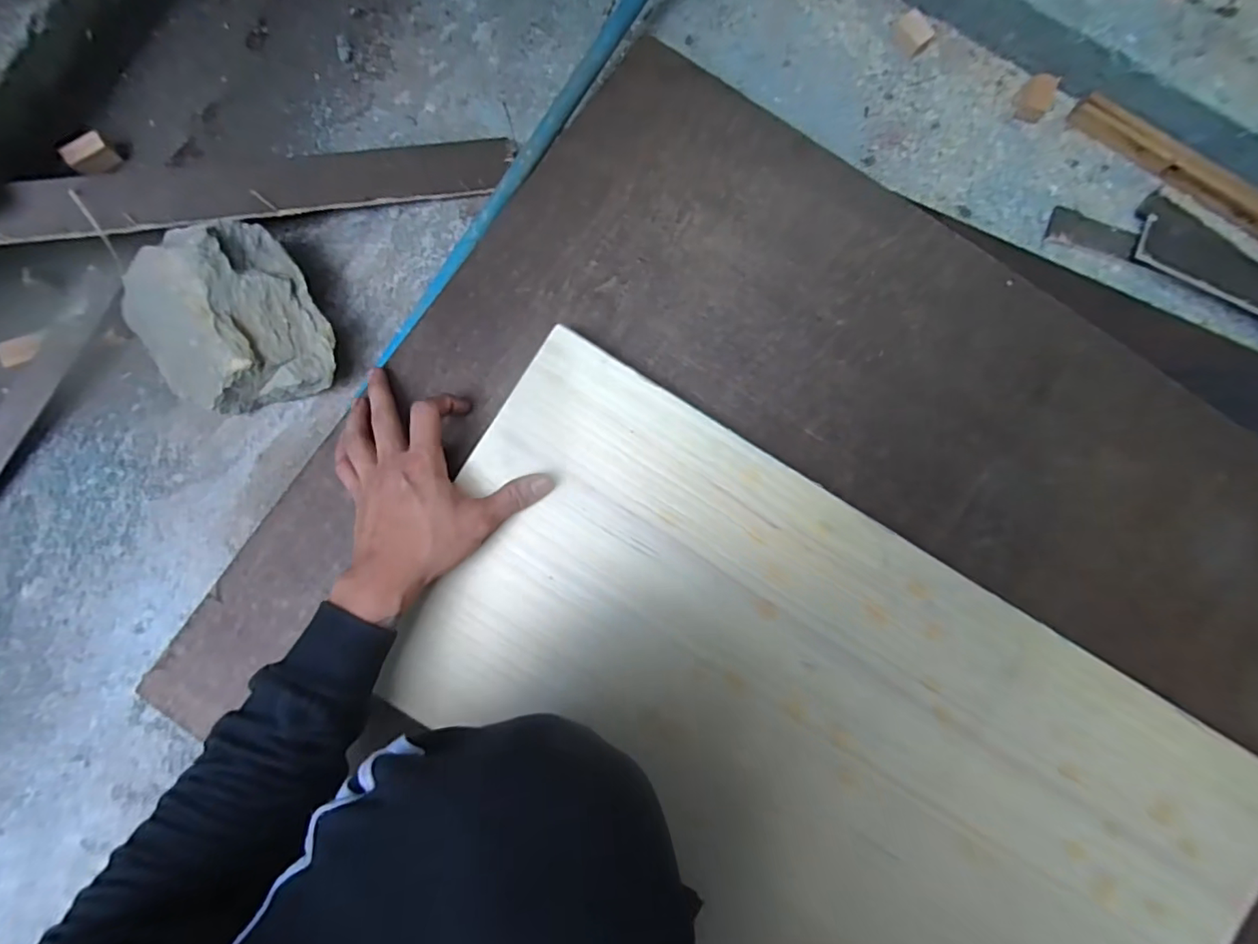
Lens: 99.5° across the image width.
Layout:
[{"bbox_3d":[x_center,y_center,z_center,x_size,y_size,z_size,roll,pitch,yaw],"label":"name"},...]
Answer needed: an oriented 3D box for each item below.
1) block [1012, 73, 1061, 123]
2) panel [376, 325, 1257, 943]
[{"bbox_3d":[0.449,-0.414,0.589,0.039,0.029,0.035,43,86,-2],"label":"block"},{"bbox_3d":[0.145,0.226,0.441,0.705,0.019,0.368,33,88,1],"label":"panel"}]

